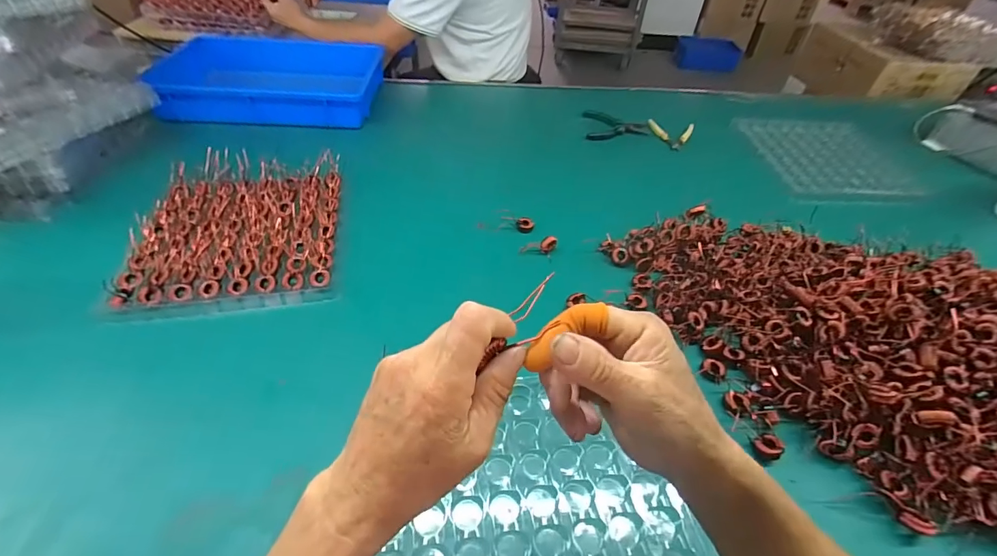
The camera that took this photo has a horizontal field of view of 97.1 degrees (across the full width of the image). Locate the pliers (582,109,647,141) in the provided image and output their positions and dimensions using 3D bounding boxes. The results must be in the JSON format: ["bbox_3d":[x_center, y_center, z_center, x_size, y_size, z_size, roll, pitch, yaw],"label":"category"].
[{"bbox_3d":[0.242,-0.320,0.935,0.141,0.022,0.095,16,45,14],"label":"pliers"}]

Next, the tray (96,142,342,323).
[{"bbox_3d":[-0.381,-0.083,0.651,0.271,0.037,0.320,-6,44,-9],"label":"tray"}]

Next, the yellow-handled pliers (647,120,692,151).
[{"bbox_3d":[0.368,-0.308,0.937,0.094,0.014,0.102,10,44,8],"label":"yellow-handled pliers"}]

